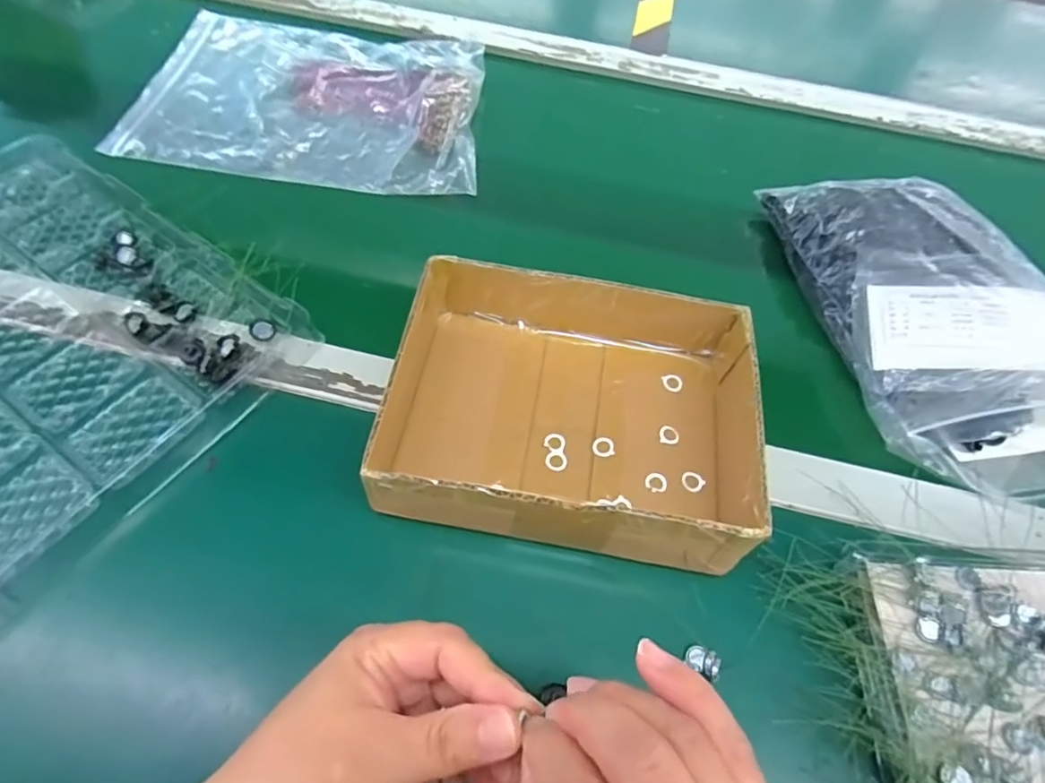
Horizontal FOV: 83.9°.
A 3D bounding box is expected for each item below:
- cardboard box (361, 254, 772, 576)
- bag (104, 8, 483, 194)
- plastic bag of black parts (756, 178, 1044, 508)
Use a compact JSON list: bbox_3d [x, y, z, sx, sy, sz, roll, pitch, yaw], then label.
[{"bbox_3d":[0.028,0.009,0.350,0.208,0.063,0.158,10,56,2],"label":"cardboard box"},{"bbox_3d":[-0.192,-0.279,0.535,0.322,0.031,0.221,10,56,2],"label":"bag"},{"bbox_3d":[0.303,-0.058,0.415,0.151,0.061,0.273,-5,57,-8],"label":"plastic bag of black parts"}]

